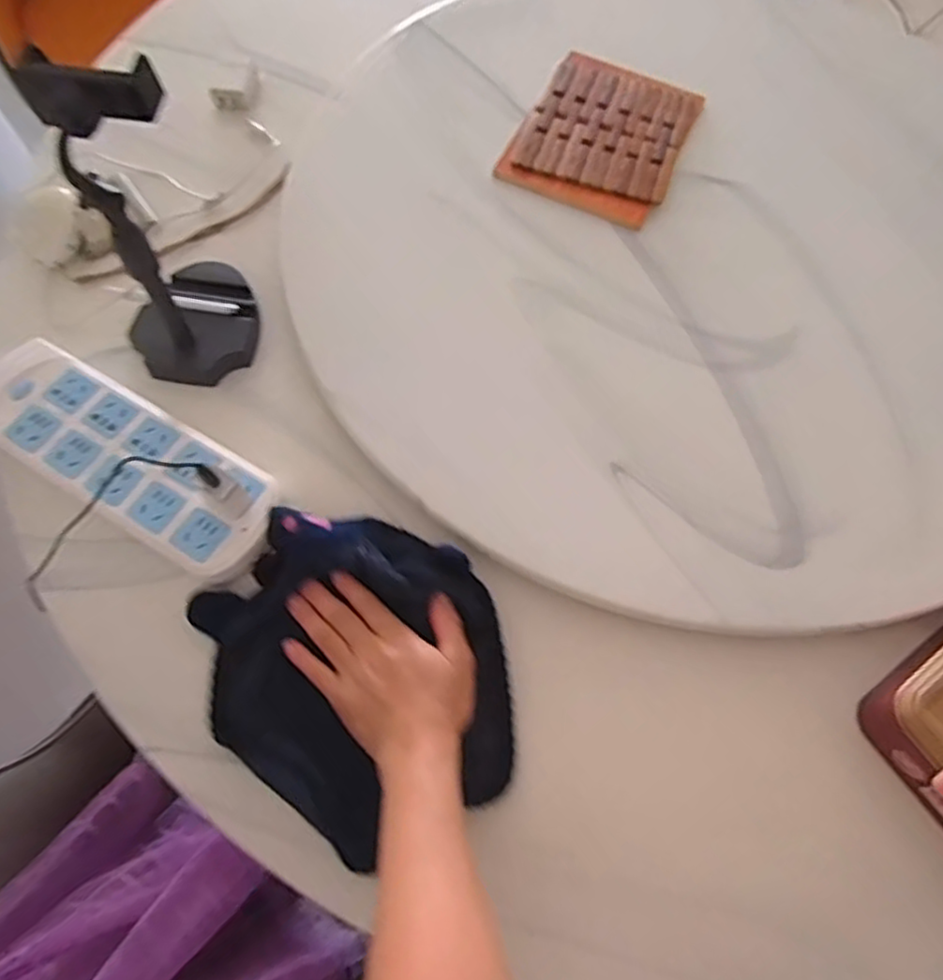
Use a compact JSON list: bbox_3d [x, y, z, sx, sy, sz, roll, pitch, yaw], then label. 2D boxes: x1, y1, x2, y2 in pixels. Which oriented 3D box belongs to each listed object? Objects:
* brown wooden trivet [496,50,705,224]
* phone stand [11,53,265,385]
[{"bbox_3d":[0.133,-0.355,0.681,0.152,0.013,0.193,22,67,6],"label":"brown wooden trivet"},{"bbox_3d":[-0.235,-0.191,0.500,0.107,0.241,0.108,-19,69,-12],"label":"phone stand"}]

